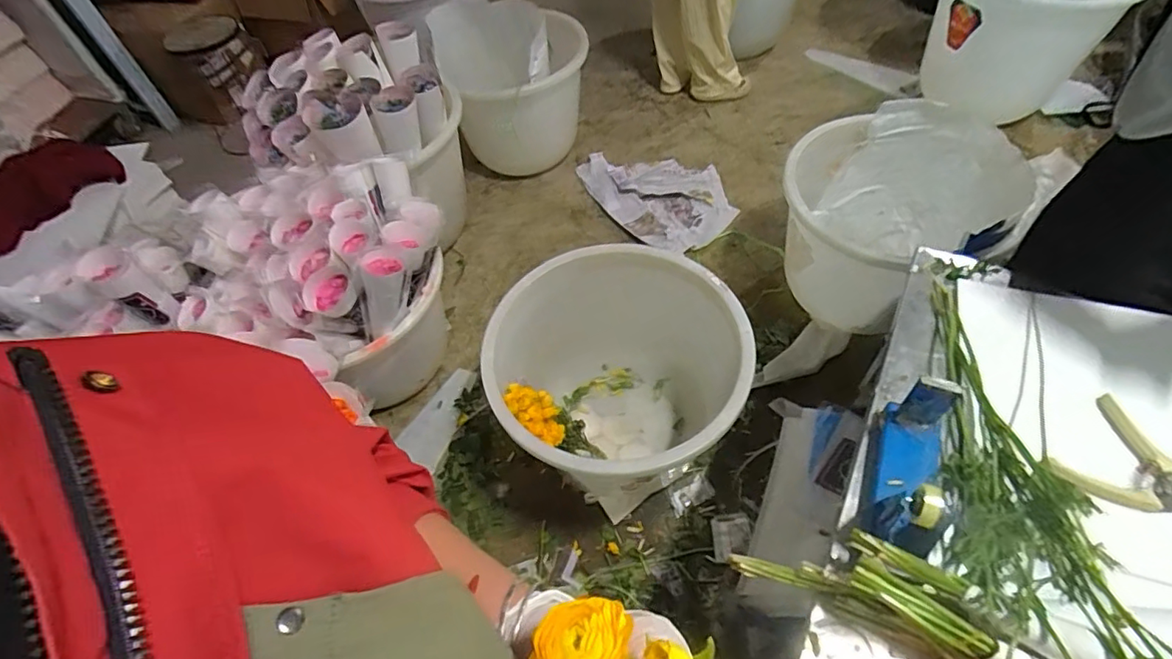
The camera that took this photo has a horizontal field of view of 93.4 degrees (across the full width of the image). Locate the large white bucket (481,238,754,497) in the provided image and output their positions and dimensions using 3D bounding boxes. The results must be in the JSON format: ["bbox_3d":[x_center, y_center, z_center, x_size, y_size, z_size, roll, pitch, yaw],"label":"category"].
[{"bbox_3d":[0.085,0.145,1.337,0.534,0.486,0.555,-3,55,4],"label":"large white bucket"}]

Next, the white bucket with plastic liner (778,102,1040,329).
[{"bbox_3d":[0.832,-0.298,1.573,0.560,0.407,0.512,-3,55,4],"label":"white bucket with plastic liner"}]

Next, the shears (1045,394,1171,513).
[{"bbox_3d":[0.627,0.166,0.618,0.140,0.016,0.148,-35,59,-18],"label":"shears"}]

